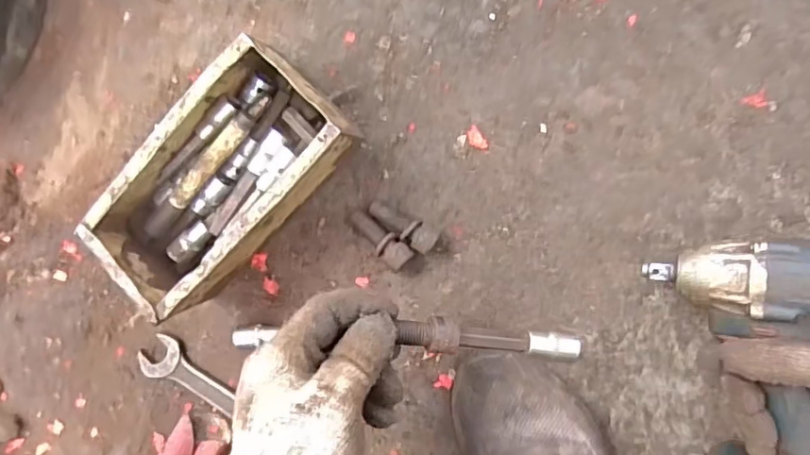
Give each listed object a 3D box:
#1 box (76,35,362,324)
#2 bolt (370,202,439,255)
[{"bbox_3d":[-0.146,-0.035,0.456,0.107,0.087,0.208,45,98,3],"label":"box"},{"bbox_3d":[-0.001,-0.002,0.473,0.061,0.020,0.020,36,95,4],"label":"bolt"}]

